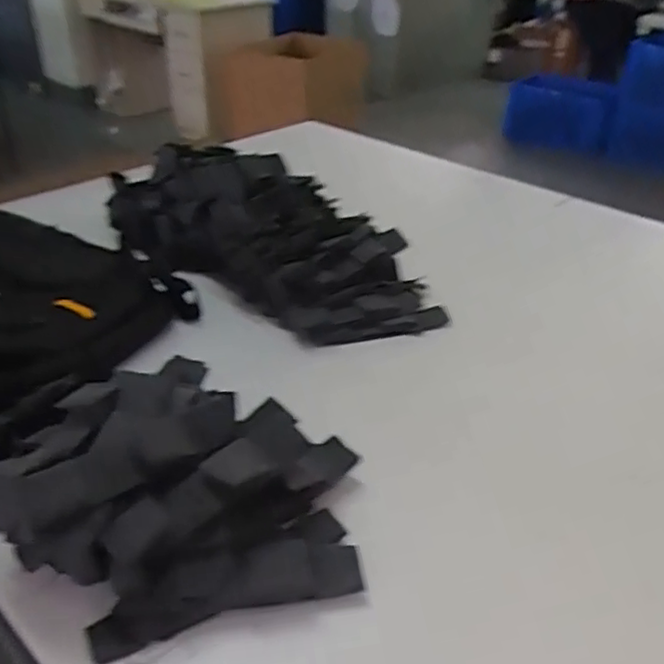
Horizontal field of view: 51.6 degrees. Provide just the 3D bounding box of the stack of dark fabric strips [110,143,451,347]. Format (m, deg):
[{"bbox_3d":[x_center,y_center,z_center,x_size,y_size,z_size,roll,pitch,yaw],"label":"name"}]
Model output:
[{"bbox_3d":[-0.103,-0.162,1.132,0.618,0.164,0.249,29,42,36],"label":"stack of dark fabric strips"}]

